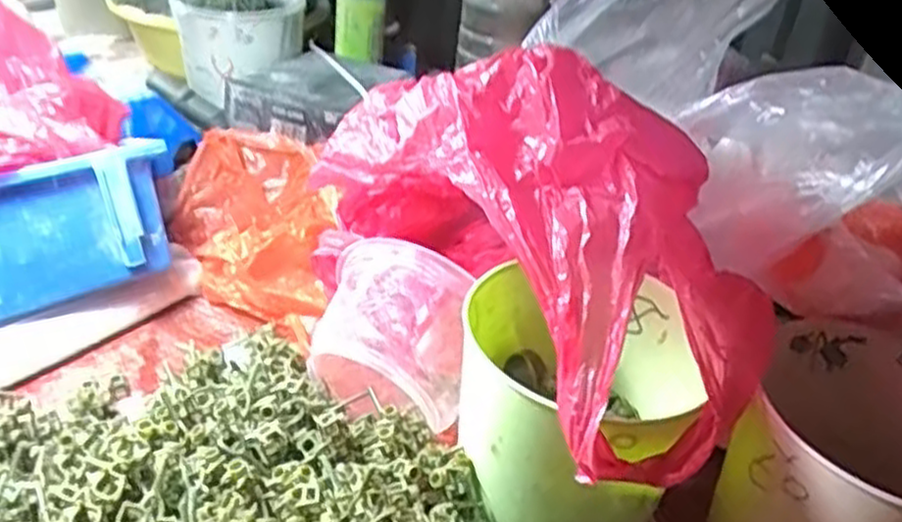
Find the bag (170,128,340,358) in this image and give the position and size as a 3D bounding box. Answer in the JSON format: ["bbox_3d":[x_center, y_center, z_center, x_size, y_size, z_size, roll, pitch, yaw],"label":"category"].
[{"bbox_3d":[-0.142,-0.031,0.560,0.099,0.048,0.198,-9,36,-23],"label":"bag"}]

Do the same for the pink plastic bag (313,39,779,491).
[{"bbox_3d":[0.040,-0.020,0.357,0.131,0.144,0.232,-18,41,-31],"label":"pink plastic bag"}]

